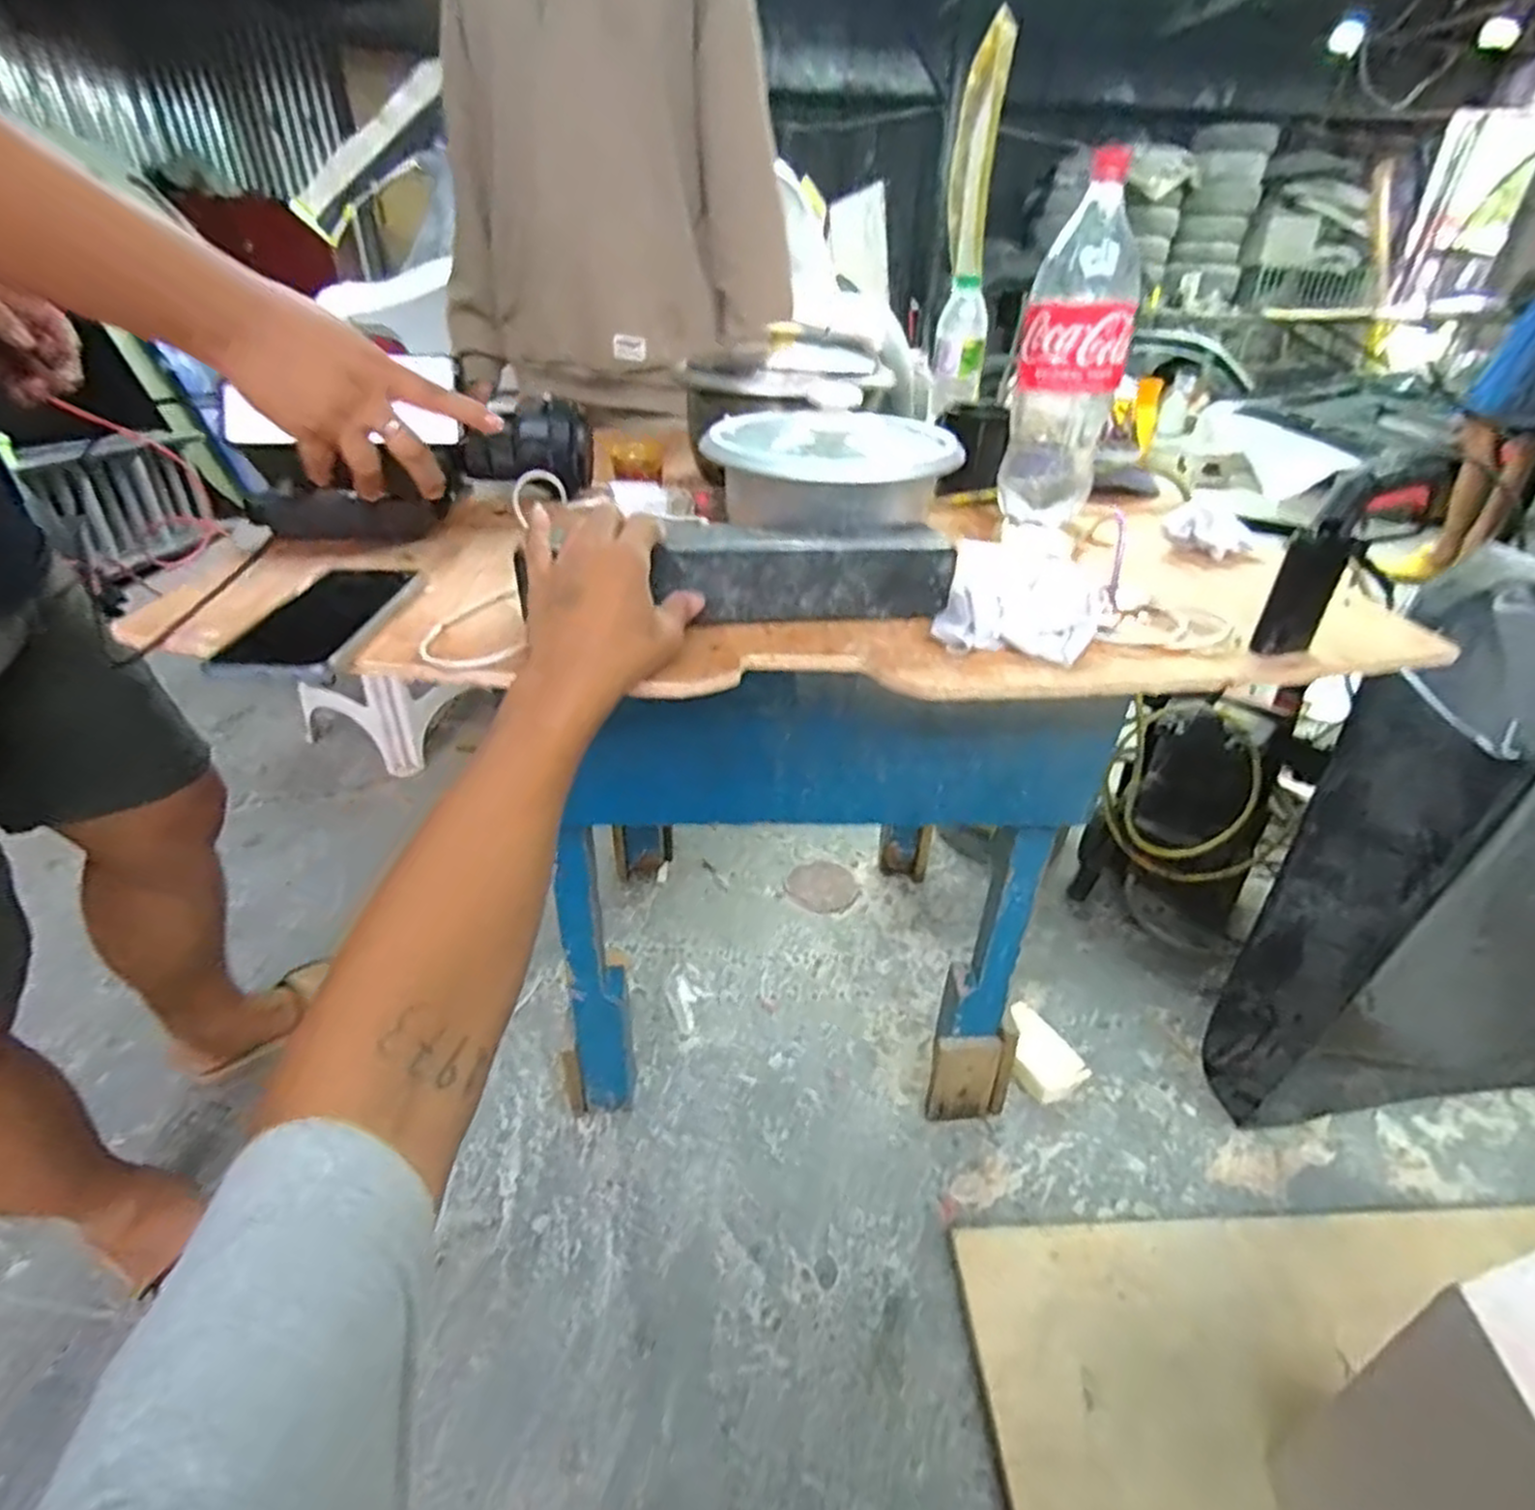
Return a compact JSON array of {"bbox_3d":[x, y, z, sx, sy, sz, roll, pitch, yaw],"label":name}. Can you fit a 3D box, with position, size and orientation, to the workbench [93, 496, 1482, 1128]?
[{"bbox_3d":[0.024,0.059,0.994,0.898,0.755,0.735,0,33,-2],"label":"workbench"}]

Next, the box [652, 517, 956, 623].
[{"bbox_3d":[0.031,-0.138,0.569,0.204,0.066,0.064,1,33,-6],"label":"box"}]

